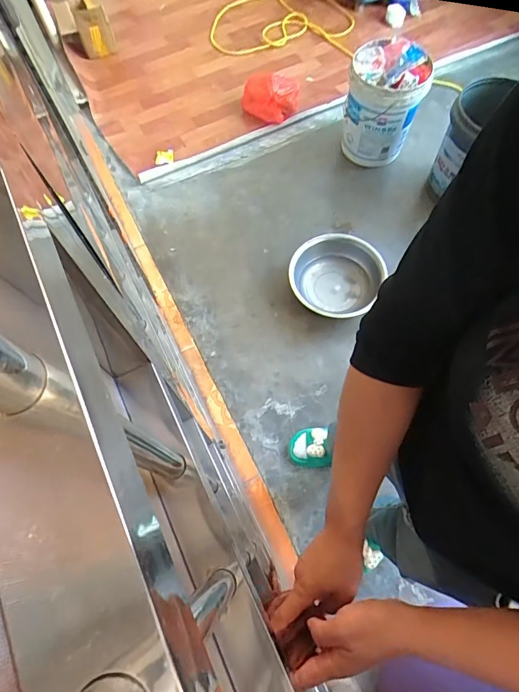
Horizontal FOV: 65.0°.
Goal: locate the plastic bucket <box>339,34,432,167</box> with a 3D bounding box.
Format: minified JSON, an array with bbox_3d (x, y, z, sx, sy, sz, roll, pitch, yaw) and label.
[{"bbox_3d":[0.476,-0.944,1.612,0.287,0.353,0.304,-1,67,1],"label":"plastic bucket"}]

